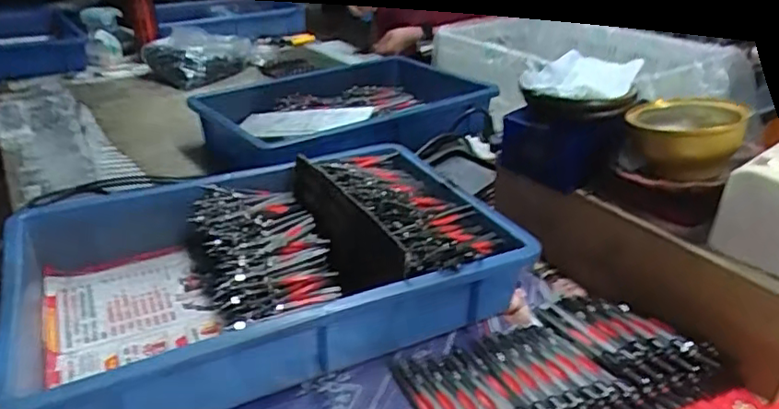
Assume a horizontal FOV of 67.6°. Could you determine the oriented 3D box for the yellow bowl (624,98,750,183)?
[{"bbox_3d":[0.274,-0.065,0.549,0.098,0.055,0.089,11,30,20],"label":"yellow bowl"}]

